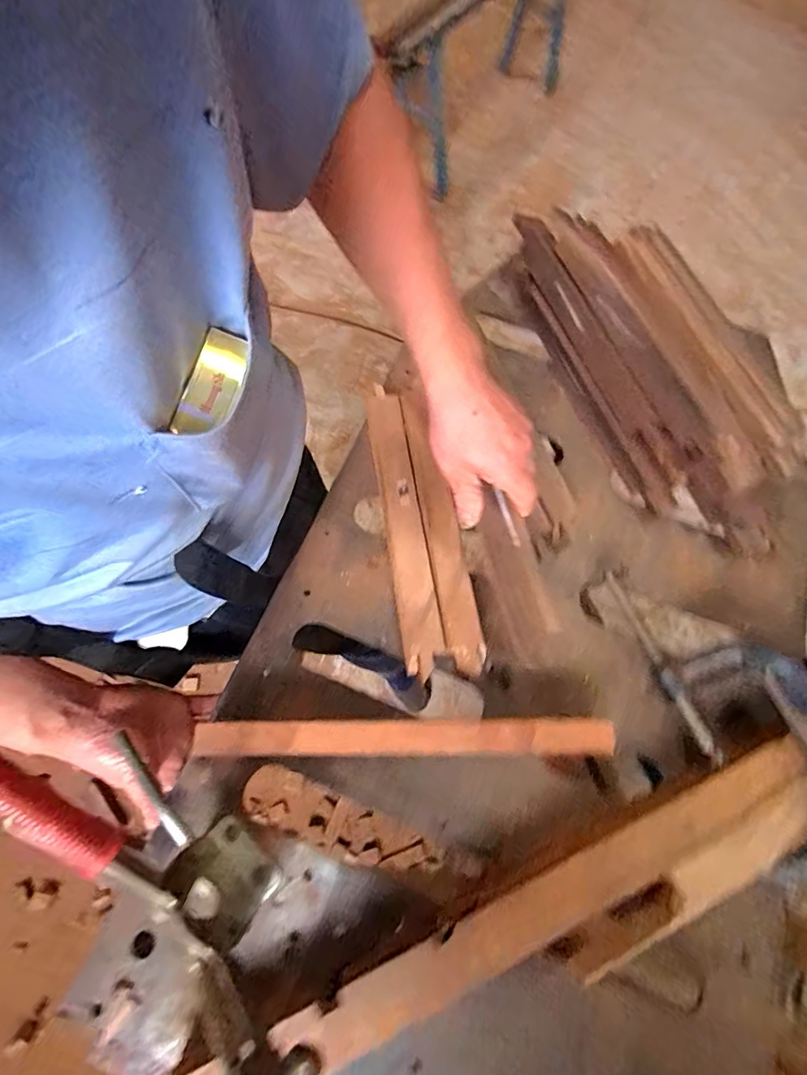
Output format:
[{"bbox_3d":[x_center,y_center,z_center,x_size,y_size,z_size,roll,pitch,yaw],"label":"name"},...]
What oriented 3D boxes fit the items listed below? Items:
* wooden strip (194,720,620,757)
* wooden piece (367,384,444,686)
[{"bbox_3d":[0.002,0.166,0.373,0.335,0.013,0.025,1,67,-1],"label":"wooden strip"},{"bbox_3d":[-0.002,-0.020,0.452,0.036,0.022,0.303,-8,68,-5],"label":"wooden piece"}]

